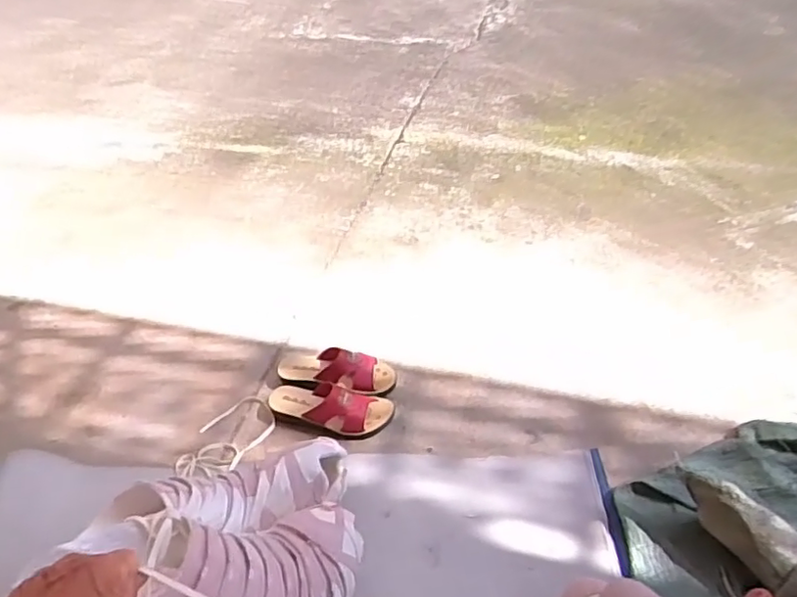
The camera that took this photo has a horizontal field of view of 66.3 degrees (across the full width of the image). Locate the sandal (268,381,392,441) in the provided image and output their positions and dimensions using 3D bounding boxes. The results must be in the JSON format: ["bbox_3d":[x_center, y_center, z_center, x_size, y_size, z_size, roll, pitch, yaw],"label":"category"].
[{"bbox_3d":[-0.131,0.197,1.134,0.232,0.078,0.096,10,43,14],"label":"sandal"}]

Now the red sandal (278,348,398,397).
[{"bbox_3d":[-0.123,0.146,1.209,0.233,0.086,0.097,5,42,9],"label":"red sandal"}]

